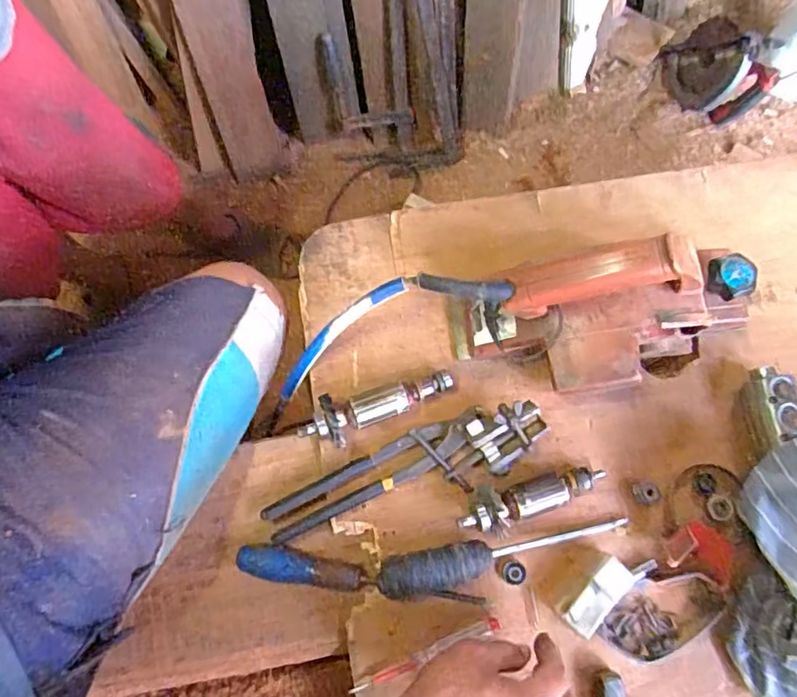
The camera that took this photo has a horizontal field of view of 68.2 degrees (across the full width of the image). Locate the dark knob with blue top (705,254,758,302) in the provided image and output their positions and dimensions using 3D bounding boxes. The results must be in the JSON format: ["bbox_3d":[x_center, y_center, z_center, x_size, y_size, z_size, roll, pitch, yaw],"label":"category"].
[{"bbox_3d":[0.295,-0.064,0.522,0.035,0.021,0.039,-26,77,-8],"label":"dark knob with blue top"}]

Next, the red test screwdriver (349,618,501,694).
[{"bbox_3d":[0.023,0.266,0.509,0.139,0.009,0.013,-22,76,-7],"label":"red test screwdriver"}]

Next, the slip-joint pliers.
[{"bbox_3d":[-0.020,0.113,0.532,0.209,0.025,0.036,-24,76,-8],"label":"slip-joint pliers"}]

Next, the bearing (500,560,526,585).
[{"bbox_3d":[0.102,0.200,0.523,0.022,0.005,0.020,-11,75,-4],"label":"bearing"}]

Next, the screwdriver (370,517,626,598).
[{"bbox_3d":[0.095,0.181,0.515,0.224,0.027,0.035,-10,75,-4],"label":"screwdriver"}]

